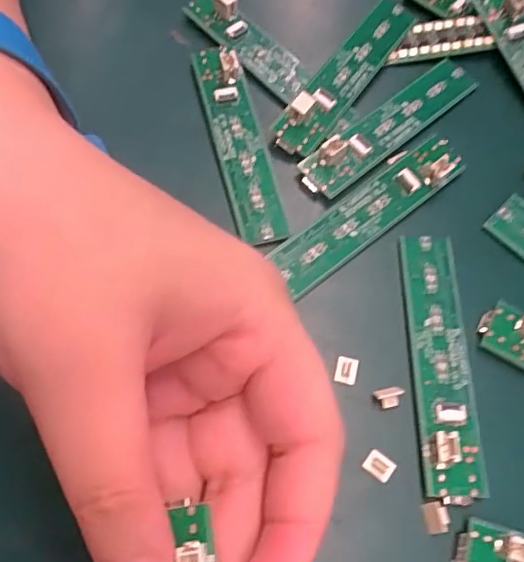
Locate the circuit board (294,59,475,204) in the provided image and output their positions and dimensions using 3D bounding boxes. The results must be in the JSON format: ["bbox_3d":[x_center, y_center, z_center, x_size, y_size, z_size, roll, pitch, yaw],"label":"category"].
[{"bbox_3d":[0.047,-0.058,0.210,0.082,0.011,0.019,-39,75,-21],"label":"circuit board"}]

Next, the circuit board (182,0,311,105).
[{"bbox_3d":[-0.006,-0.092,0.221,0.058,0.012,0.016,42,68,13],"label":"circuit board"}]

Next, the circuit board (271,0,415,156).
[{"bbox_3d":[0.032,-0.079,0.214,0.016,0.012,0.080,34,66,9],"label":"circuit board"}]

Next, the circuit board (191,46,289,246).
[{"bbox_3d":[-0.009,-0.050,0.201,0.016,0.009,0.078,-11,67,-12],"label":"circuit board"}]

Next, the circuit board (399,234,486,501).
[{"bbox_3d":[0.054,0.022,0.176,0.017,0.008,0.082,3,65,-5],"label":"circuit board"}]

